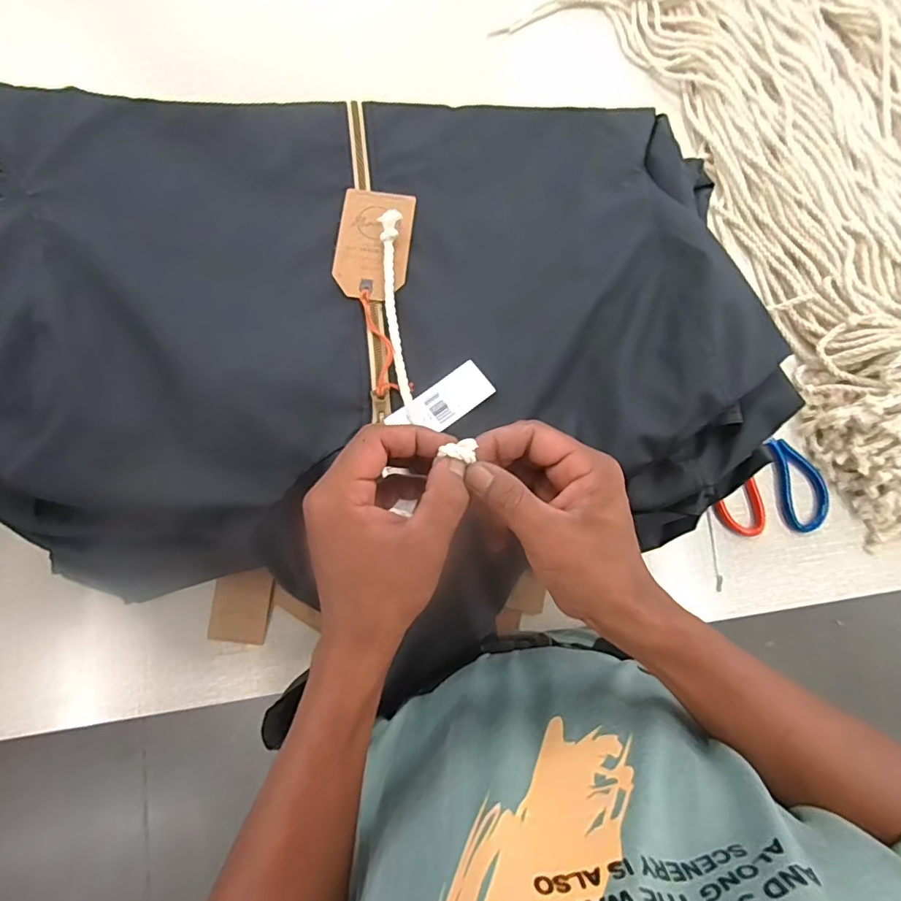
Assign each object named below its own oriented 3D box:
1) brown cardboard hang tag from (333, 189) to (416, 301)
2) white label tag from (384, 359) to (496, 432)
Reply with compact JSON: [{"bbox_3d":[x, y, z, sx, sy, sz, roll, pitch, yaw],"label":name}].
[{"bbox_3d":[-0.063,-0.171,0.420,0.058,0.004,0.099,5,78,0],"label":"brown cardboard hang tag"},{"bbox_3d":[-0.006,-0.035,0.387,0.077,0.004,0.033,-36,80,-9],"label":"white label tag"}]

